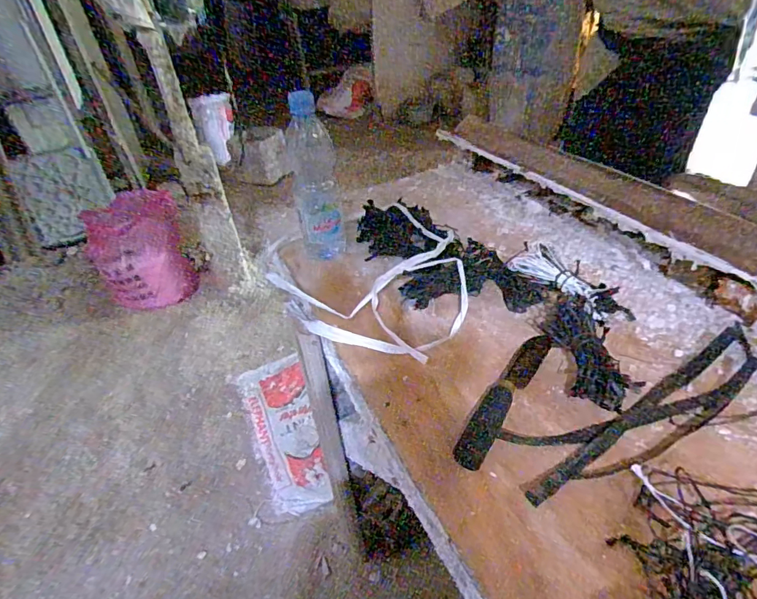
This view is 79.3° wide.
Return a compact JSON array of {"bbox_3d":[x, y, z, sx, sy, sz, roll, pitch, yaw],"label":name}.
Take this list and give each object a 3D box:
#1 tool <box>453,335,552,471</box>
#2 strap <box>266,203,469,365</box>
[{"bbox_3d":[0.134,0.097,0.485,0.034,0.014,0.201,22,47,29],"label":"tool"},{"bbox_3d":[0.013,-0.027,0.634,0.248,0.051,0.257,-3,40,3],"label":"strap"}]

